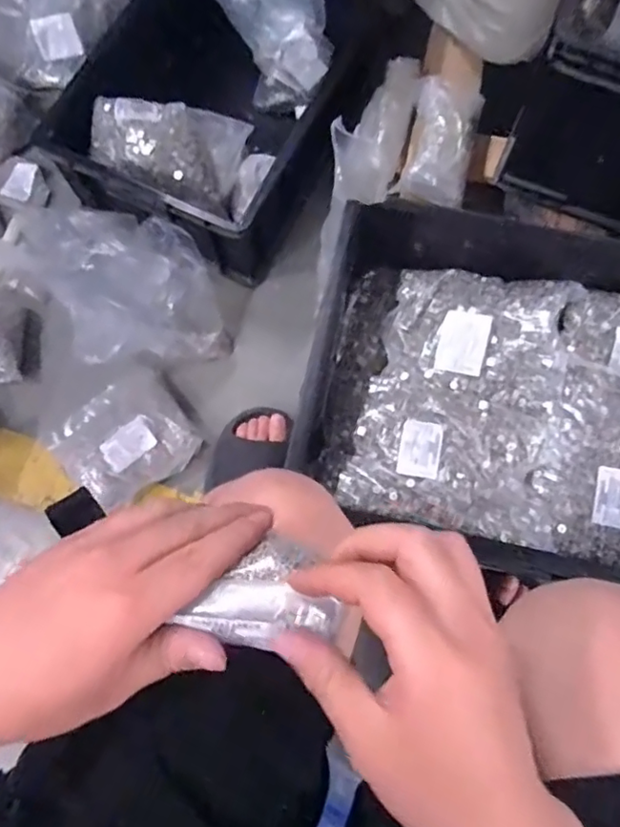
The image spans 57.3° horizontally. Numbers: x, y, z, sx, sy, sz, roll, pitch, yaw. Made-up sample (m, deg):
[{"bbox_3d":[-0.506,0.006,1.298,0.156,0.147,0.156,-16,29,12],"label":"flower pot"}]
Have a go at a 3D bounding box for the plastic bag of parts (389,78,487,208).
[{"bbox_3d":[0.184,-0.382,0.792,0.094,0.053,0.200,14,75,4],"label":"plastic bag of parts"}]

